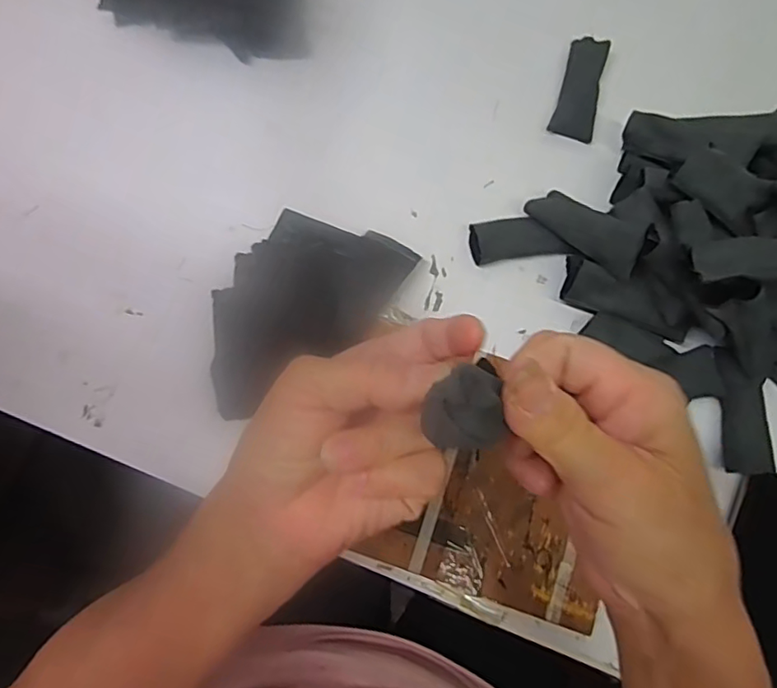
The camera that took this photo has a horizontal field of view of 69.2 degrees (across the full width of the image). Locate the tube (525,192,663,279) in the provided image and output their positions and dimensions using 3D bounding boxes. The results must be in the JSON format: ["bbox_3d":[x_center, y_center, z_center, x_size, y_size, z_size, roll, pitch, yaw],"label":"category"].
[{"bbox_3d":[0.162,-0.094,0.458,0.037,0.020,0.106,-40,54,-12],"label":"tube"}]

